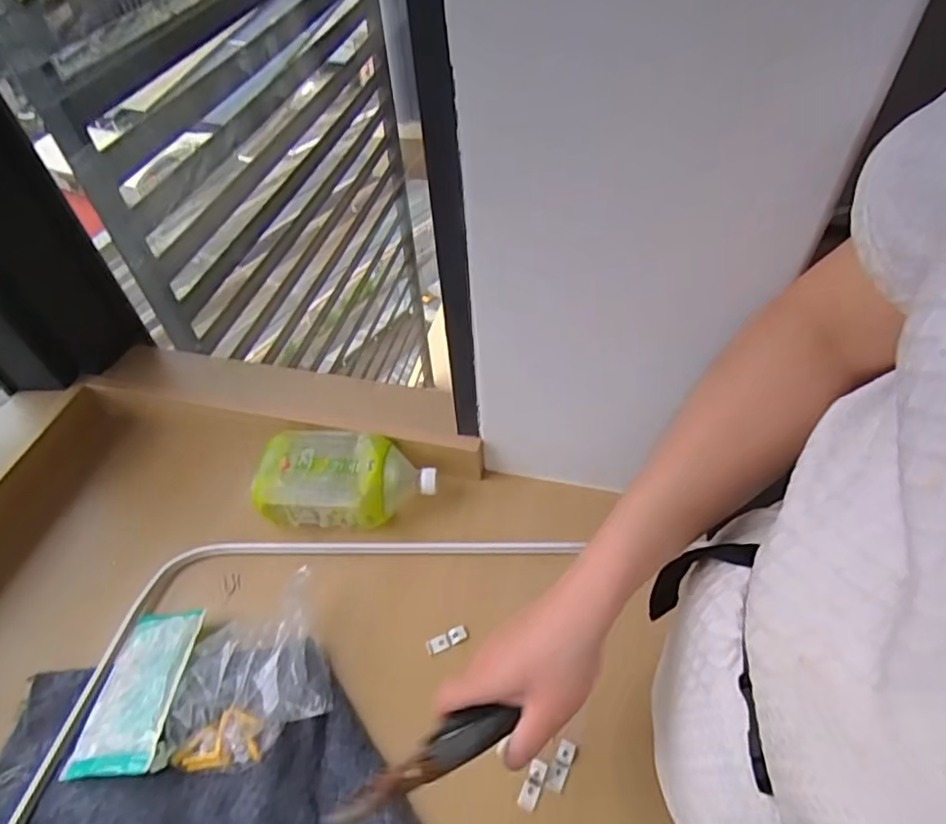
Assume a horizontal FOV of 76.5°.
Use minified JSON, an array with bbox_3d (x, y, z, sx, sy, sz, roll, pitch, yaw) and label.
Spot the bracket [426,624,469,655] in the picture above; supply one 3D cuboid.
[{"bbox_3d":[-0.026,0.229,0.604,0.042,0.004,0.017,-21,52,-14],"label":"bracket"}]

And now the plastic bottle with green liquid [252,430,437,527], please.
[{"bbox_3d":[-0.139,0.079,0.680,0.192,0.073,0.098,3,49,0],"label":"plastic bottle with green liquid"}]

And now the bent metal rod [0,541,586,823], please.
[{"bbox_3d":[-0.298,0.336,0.488,0.345,0.019,0.902,32,56,24],"label":"bent metal rod"}]

